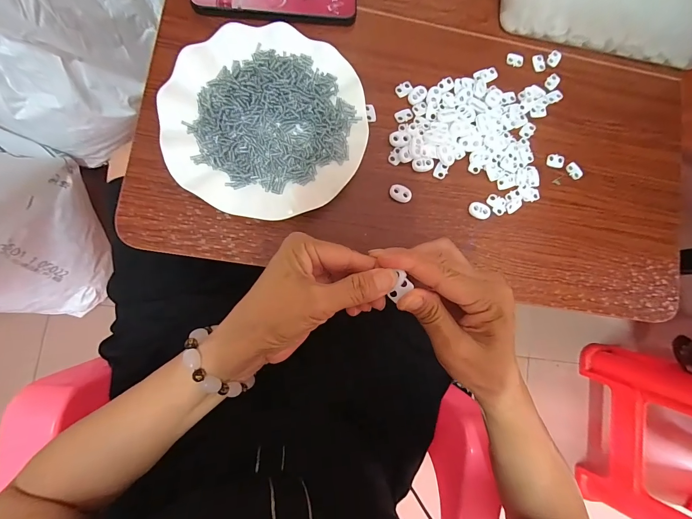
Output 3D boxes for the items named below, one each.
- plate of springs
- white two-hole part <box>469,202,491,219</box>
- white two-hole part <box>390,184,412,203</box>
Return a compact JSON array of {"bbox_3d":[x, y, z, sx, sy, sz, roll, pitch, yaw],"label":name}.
[{"bbox_3d":[-0.075,-0.131,0.314,0.181,0.020,0.179,0,87,-7],"label":"plate of springs"},{"bbox_3d":[0.140,-0.051,0.341,0.022,0.004,0.017,34,84,-4],"label":"white two-hole part"},{"bbox_3d":[0.056,-0.067,0.333,0.023,0.004,0.016,18,85,-6],"label":"white two-hole part"}]

